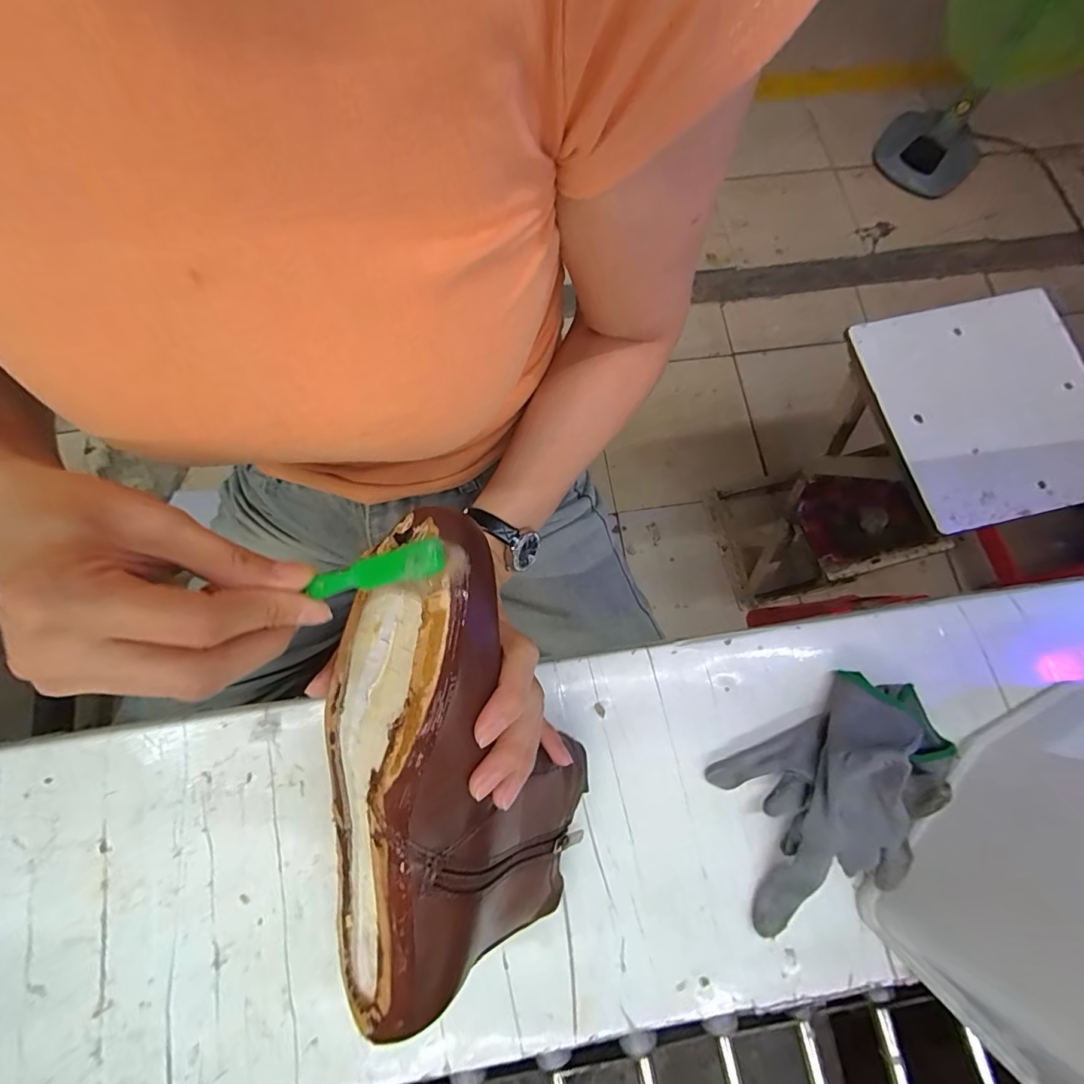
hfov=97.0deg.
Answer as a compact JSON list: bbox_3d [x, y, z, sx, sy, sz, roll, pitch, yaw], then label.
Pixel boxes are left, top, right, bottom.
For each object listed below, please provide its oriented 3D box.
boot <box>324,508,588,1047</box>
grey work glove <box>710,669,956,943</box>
[{"bbox_3d":[-0.042,0.108,0.228,0.118,0.080,0.233,-5,105,-3],"label":"boot"},{"bbox_3d":[0.200,0.165,0.316,0.185,0.049,0.107,-32,79,-9],"label":"grey work glove"}]

